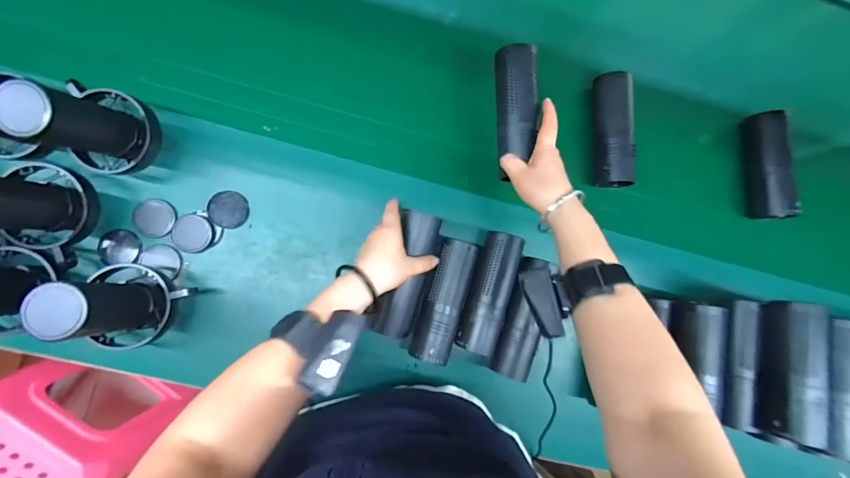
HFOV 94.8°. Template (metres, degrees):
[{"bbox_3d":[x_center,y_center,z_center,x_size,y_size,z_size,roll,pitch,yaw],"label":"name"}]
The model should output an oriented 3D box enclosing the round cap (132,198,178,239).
[{"bbox_3d":[-0.361,-0.029,0.522,0.054,0.009,0.051,0,86,-7],"label":"round cap"}]

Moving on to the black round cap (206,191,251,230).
[{"bbox_3d":[-0.265,-0.039,0.529,0.049,0.004,0.049,-3,98,-21],"label":"black round cap"}]

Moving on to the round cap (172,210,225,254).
[{"bbox_3d":[-0.307,-0.009,0.523,0.059,0.011,0.052,-30,90,-7],"label":"round cap"}]

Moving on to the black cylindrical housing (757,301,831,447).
[{"bbox_3d":[0.453,0.162,0.475,0.055,0.048,0.167,7,86,-6],"label":"black cylindrical housing"}]

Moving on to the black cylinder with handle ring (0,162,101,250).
[{"bbox_3d":[-0.446,-0.041,0.416,0.099,0.144,0.099,6,86,-6],"label":"black cylinder with handle ring"}]

